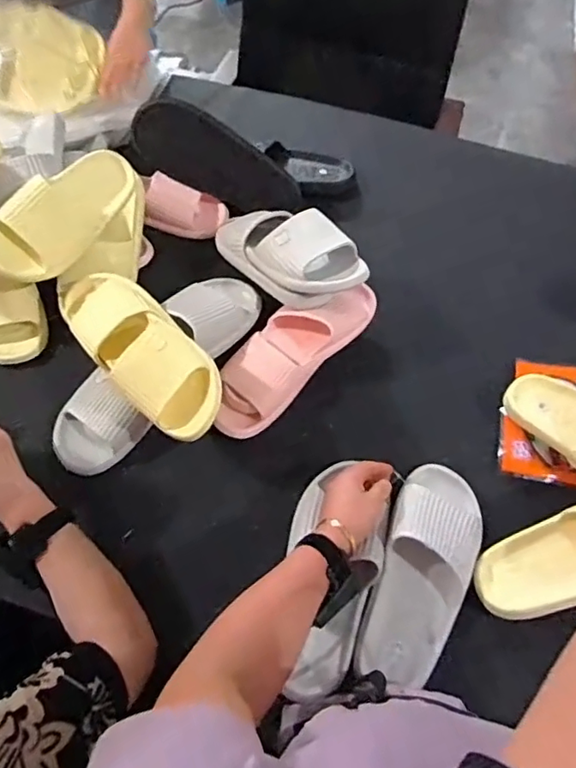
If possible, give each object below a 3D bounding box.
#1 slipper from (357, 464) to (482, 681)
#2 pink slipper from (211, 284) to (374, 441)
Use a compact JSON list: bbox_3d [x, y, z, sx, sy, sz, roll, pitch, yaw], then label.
[{"bbox_3d":[0.164,0.214,0.654,0.111,0.070,0.254,20,68,9],"label":"slipper"},{"bbox_3d":[0.006,-0.052,0.786,0.103,0.069,0.290,41,69,19],"label":"pink slipper"}]

